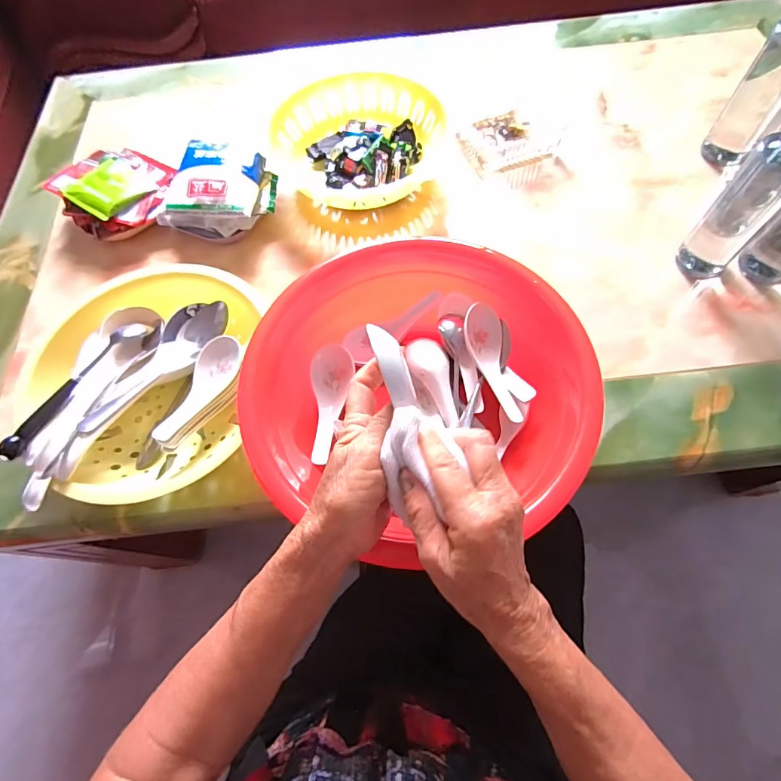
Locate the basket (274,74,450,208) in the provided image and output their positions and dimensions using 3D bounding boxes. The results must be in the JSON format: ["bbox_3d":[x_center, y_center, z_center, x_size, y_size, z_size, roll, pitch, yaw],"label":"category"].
[{"bbox_3d":[-0.037,-0.341,0.592,0.212,0.055,0.222,-1,65,3],"label":"basket"}]

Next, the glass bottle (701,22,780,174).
[{"bbox_3d":[0.436,-0.350,0.512,0.047,0.172,0.050,19,68,12],"label":"glass bottle"}]

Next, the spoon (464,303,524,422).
[{"bbox_3d":[0.099,-0.028,0.427,0.039,0.031,0.126,-8,65,0],"label":"spoon"}]

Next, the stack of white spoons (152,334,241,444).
[{"bbox_3d":[-0.191,0.000,0.432,0.033,0.034,0.124,11,52,9],"label":"stack of white spoons"}]

